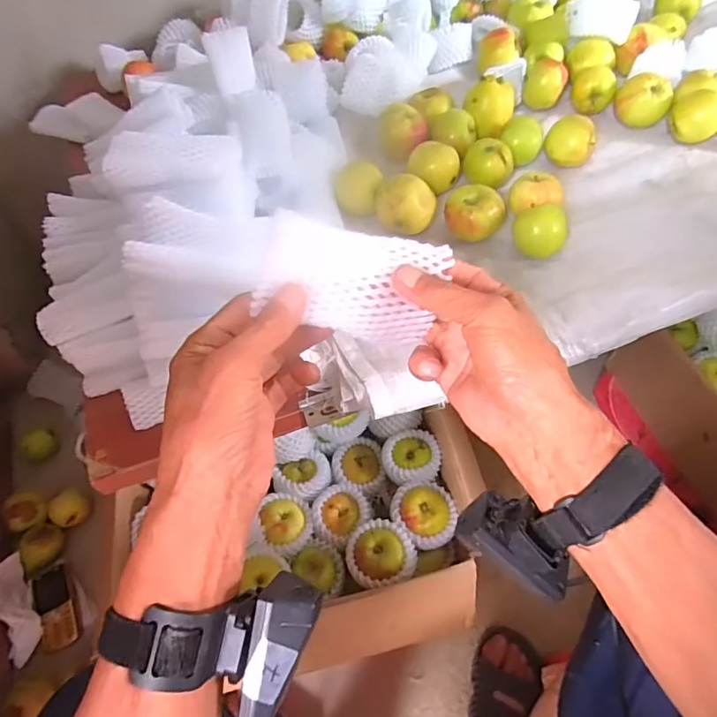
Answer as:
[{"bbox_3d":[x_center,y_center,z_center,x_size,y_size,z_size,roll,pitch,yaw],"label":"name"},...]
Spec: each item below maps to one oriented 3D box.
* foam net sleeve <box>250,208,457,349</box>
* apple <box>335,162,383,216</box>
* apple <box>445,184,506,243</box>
[{"bbox_3d":[-0.002,-0.049,0.333,0.120,0.012,0.070,7,96,-16],"label":"foam net sleeve"},{"bbox_3d":[0.001,-0.198,0.606,0.059,0.054,0.046,15,58,12],"label":"apple"},{"bbox_3d":[0.135,-0.163,0.591,0.068,0.056,0.056,9,57,9],"label":"apple"}]

